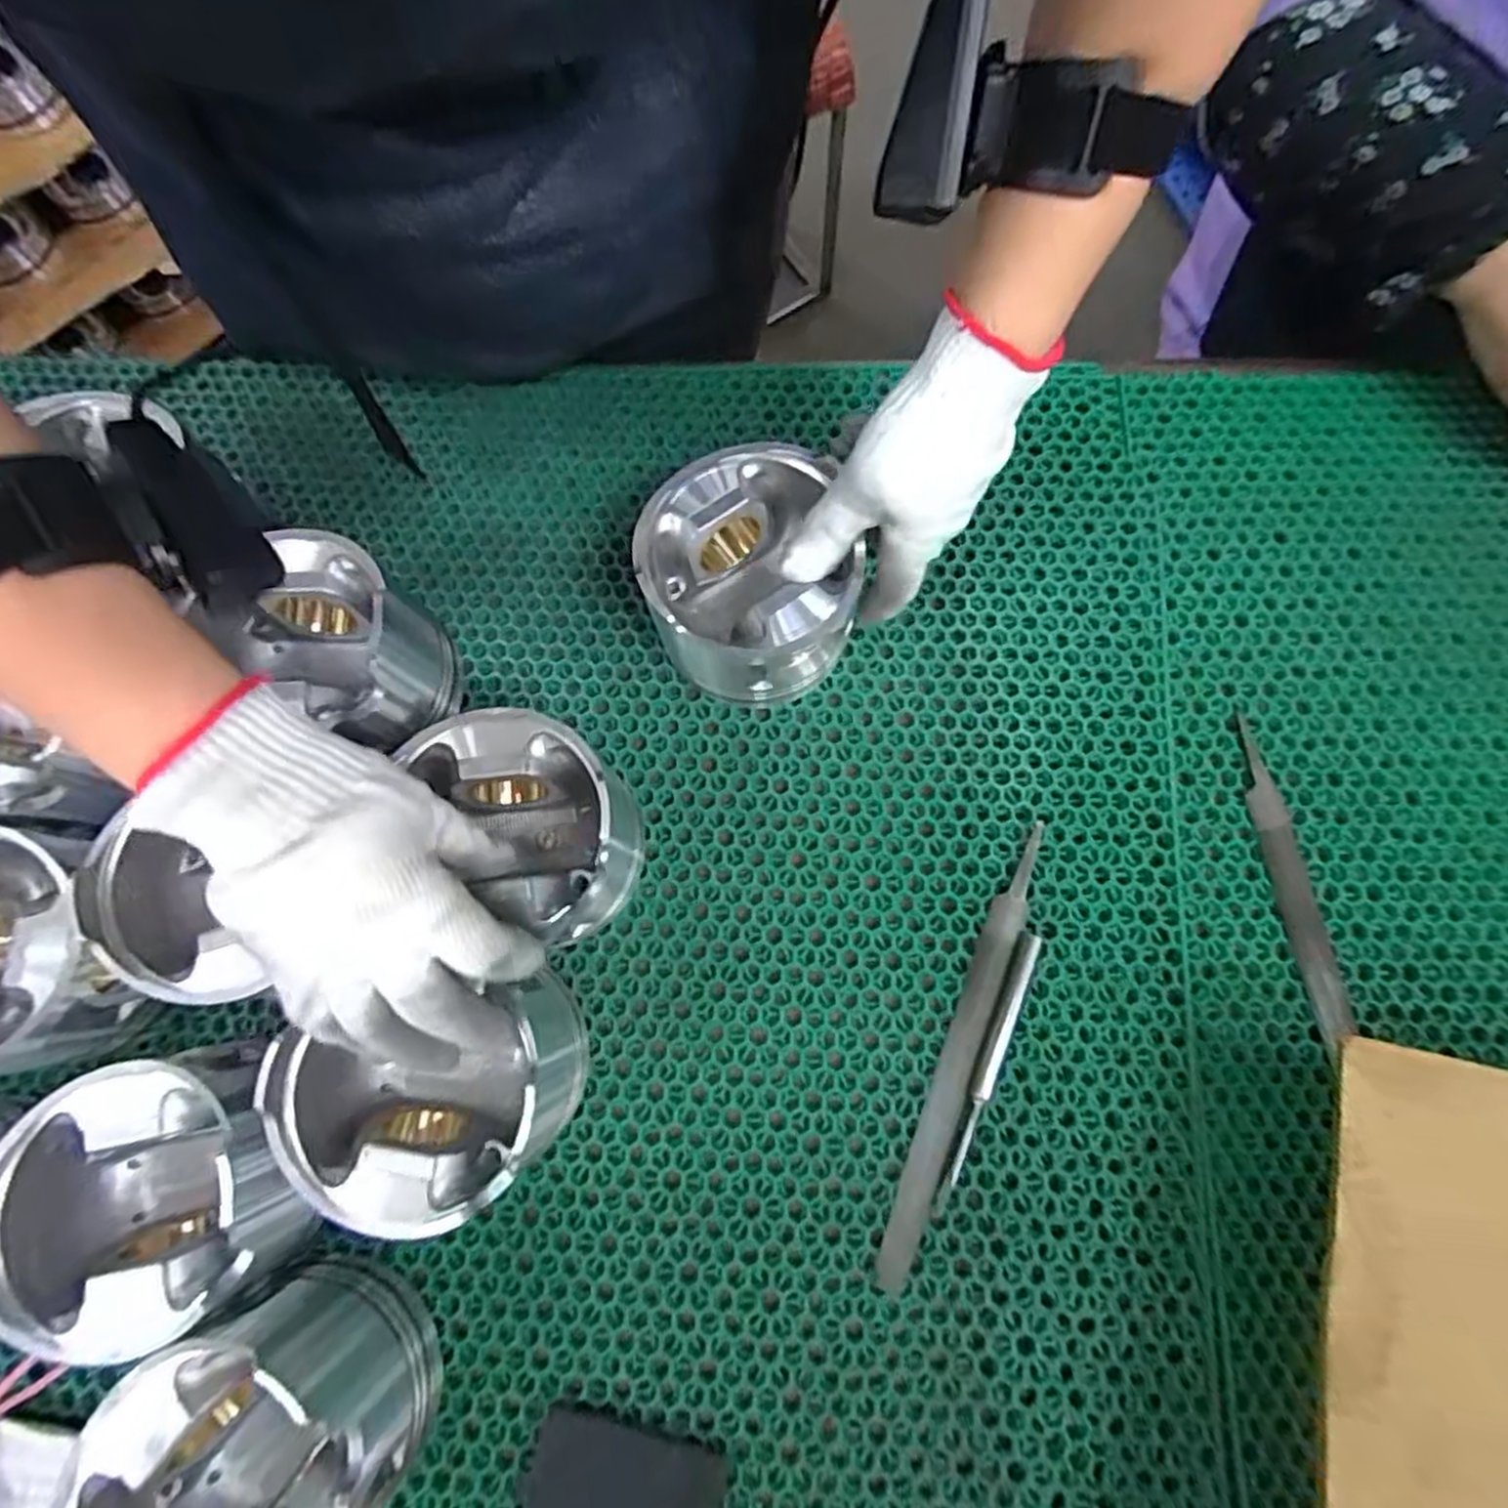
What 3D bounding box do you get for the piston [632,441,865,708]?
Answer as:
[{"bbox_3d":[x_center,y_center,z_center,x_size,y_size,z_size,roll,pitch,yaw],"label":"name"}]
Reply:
[{"bbox_3d":[-0.003,-0.089,0.418,0.102,0.091,0.108,0,76,1],"label":"piston"}]

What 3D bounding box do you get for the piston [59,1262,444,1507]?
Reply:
[{"bbox_3d":[-0.209,0.294,0.330,0.106,0.097,0.104,0,76,1],"label":"piston"}]

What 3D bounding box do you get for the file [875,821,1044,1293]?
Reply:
[{"bbox_3d":[0.109,0.151,0.404,0.020,0.008,0.238,21,78,6],"label":"file"}]

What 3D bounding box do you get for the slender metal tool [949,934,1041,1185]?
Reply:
[{"bbox_3d":[0.122,0.154,0.399,0.012,0.013,0.125,21,78,6],"label":"slender metal tool"}]

